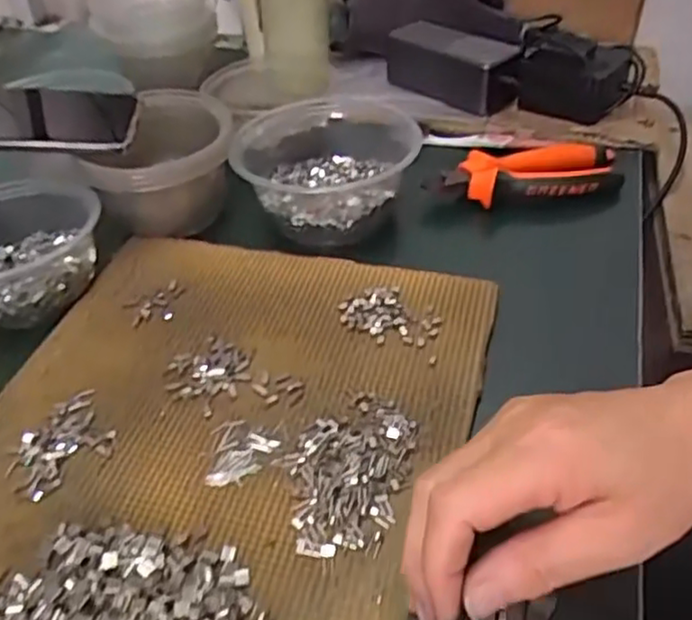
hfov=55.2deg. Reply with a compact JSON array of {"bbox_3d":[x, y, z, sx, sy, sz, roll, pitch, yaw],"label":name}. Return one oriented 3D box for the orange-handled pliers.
[{"bbox_3d":[0.145,-0.107,0.515,0.159,0.018,0.067,-13,44,-10],"label":"orange-handled pliers"}]

